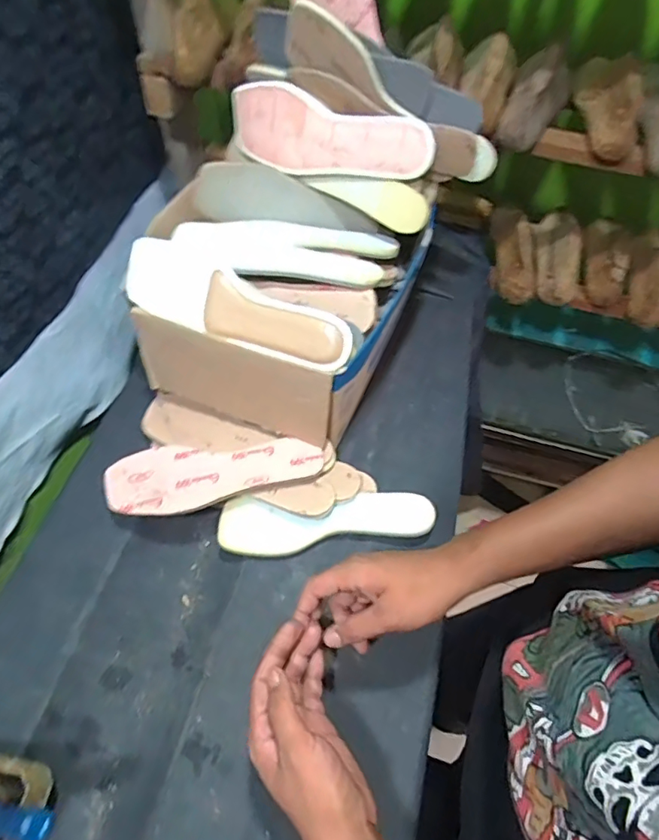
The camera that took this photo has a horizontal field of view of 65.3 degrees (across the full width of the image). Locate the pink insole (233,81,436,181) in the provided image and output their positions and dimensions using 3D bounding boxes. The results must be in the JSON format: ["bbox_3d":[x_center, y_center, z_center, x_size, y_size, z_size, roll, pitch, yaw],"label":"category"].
[{"bbox_3d":[-0.003,-0.339,0.609,0.249,0.088,0.031,13,49,11],"label":"pink insole"}]

